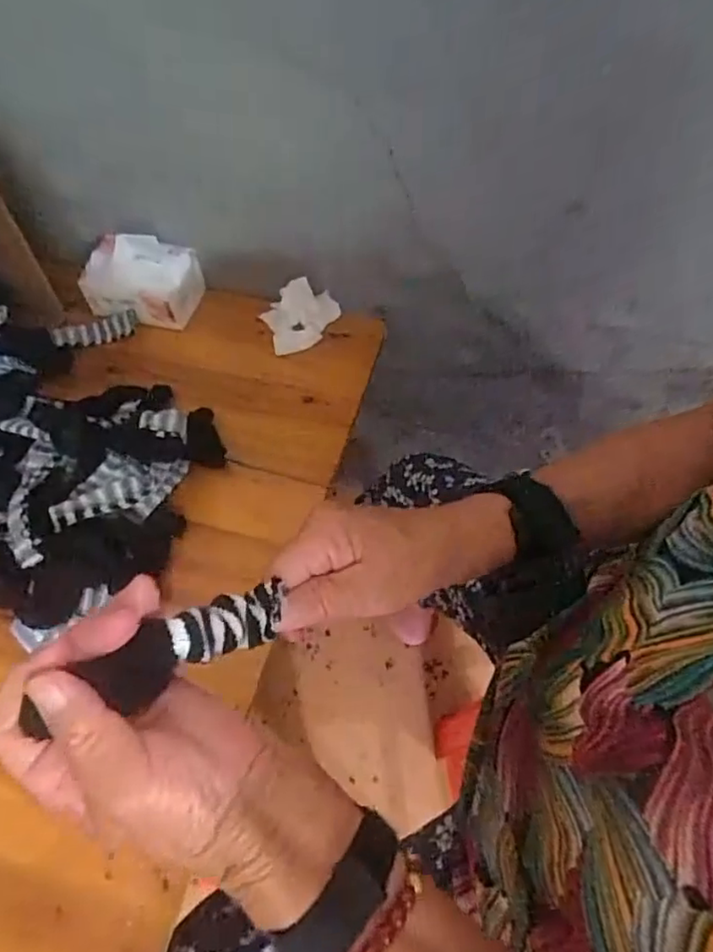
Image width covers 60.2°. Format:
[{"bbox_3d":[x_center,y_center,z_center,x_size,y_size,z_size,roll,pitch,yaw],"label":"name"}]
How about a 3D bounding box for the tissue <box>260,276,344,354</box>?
[{"bbox_3d":[-0.072,-0.218,0.810,0.101,0.051,0.081,-21,60,-12],"label":"tissue"}]

